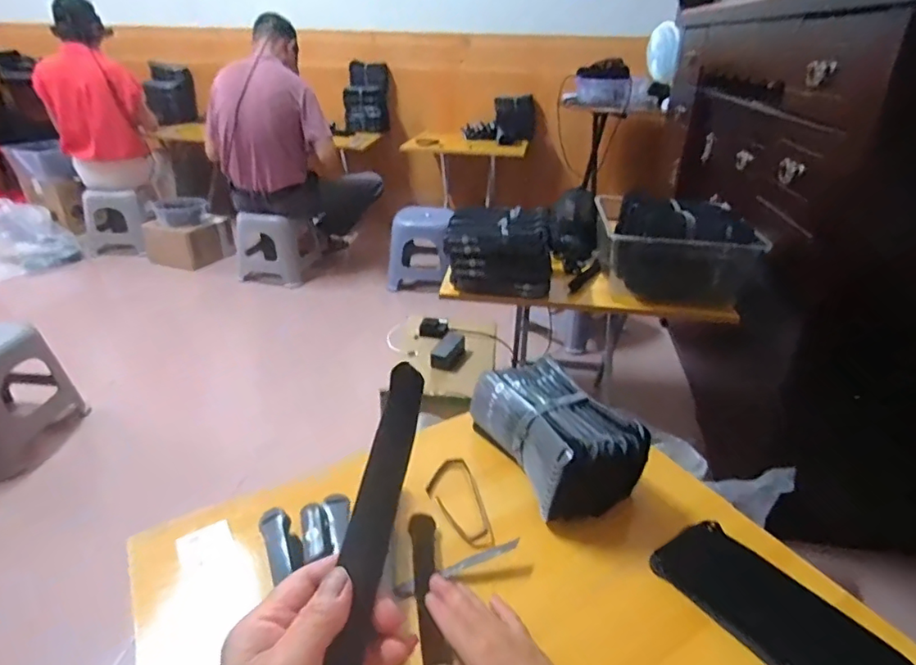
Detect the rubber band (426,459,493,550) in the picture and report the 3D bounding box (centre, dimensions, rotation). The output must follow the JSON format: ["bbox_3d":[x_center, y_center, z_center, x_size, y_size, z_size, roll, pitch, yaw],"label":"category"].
[{"bbox_3d":[-0.003,0.191,0.615,0.056,0.013,0.128,-6,30,-13],"label":"rubber band"}]

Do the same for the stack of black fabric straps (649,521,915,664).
[{"bbox_3d":[0.289,0.258,0.494,0.088,0.019,0.199,-19,35,-32],"label":"stack of black fabric straps"}]

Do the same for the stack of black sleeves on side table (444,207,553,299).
[{"bbox_3d":[0.086,-0.172,1.113,0.213,0.139,0.175,3,29,3],"label":"stack of black sleeves on side table"}]

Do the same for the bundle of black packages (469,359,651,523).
[{"bbox_3d":[0.117,0.113,0.651,0.126,0.087,0.209,-11,31,-21],"label":"bundle of black packages"}]

